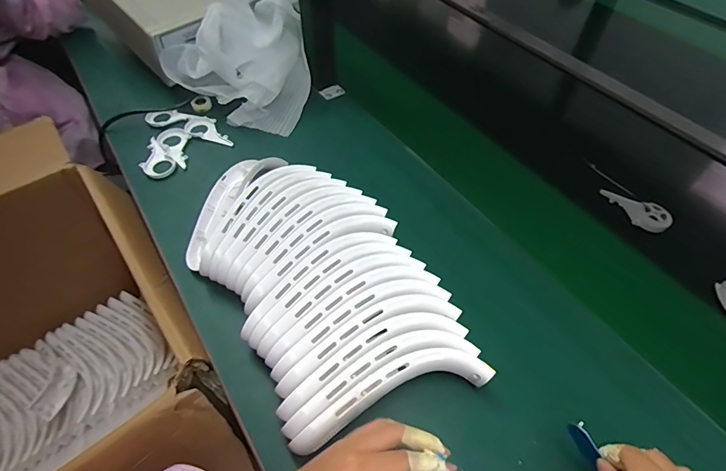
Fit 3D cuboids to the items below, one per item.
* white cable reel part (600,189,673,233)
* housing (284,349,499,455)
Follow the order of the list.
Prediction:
[{"bbox_3d":[0.384,-0.037,0.585,0.092,0.018,0.039,29,58,18],"label":"white cable reel part"},{"bbox_3d":[0.026,0.150,0.399,0.195,0.034,0.047,-16,55,-13],"label":"housing"}]

